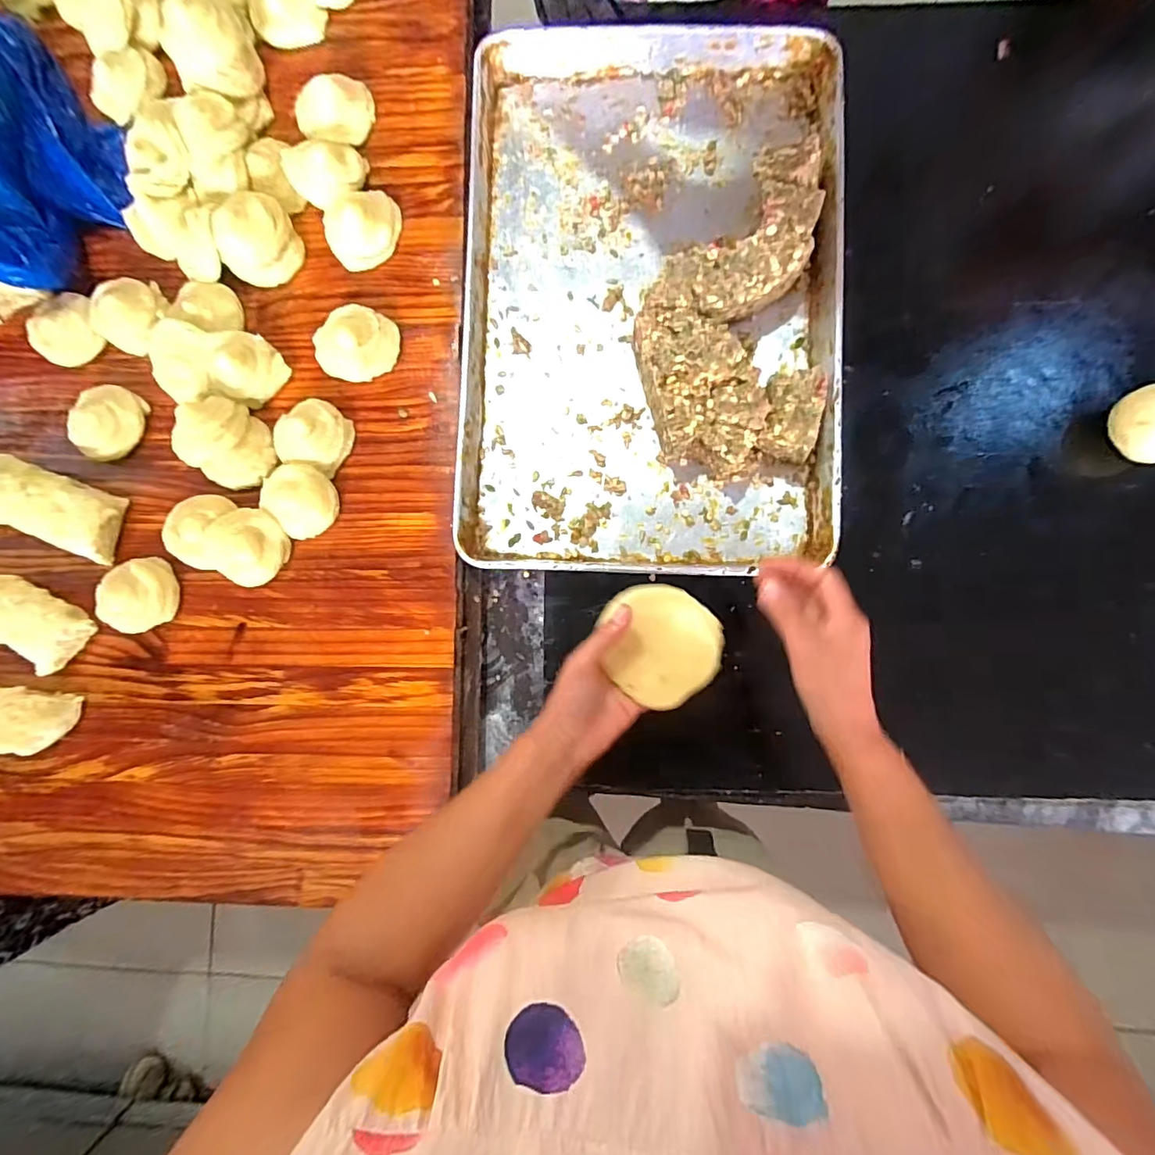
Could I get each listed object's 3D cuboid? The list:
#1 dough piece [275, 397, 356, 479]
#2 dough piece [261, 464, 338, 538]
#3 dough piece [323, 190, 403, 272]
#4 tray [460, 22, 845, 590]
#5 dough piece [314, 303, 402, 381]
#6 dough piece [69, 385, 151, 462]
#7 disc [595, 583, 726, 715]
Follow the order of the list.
[{"bbox_3d":[-0.288,-0.155,0.564,0.073,0.033,0.074,0,87,3],"label":"dough piece"},{"bbox_3d":[-0.301,-0.087,0.558,0.070,0.030,0.079,-43,86,0],"label":"dough piece"},{"bbox_3d":[-0.237,-0.386,0.572,0.087,0.032,0.070,-20,86,2],"label":"dough piece"},{"bbox_3d":[0.077,-0.310,0.578,0.400,0.068,0.603,2,87,1],"label":"tray"},{"bbox_3d":[-0.245,-0.260,0.570,0.087,0.033,0.084,0,87,3],"label":"dough piece"},{"bbox_3d":[-0.529,-0.175,0.585,0.065,0.034,0.082,25,89,4],"label":"dough piece"},{"bbox_3d":[0.068,0.057,0.447,0.104,0.015,0.097,1,97,10],"label":"disc"}]

